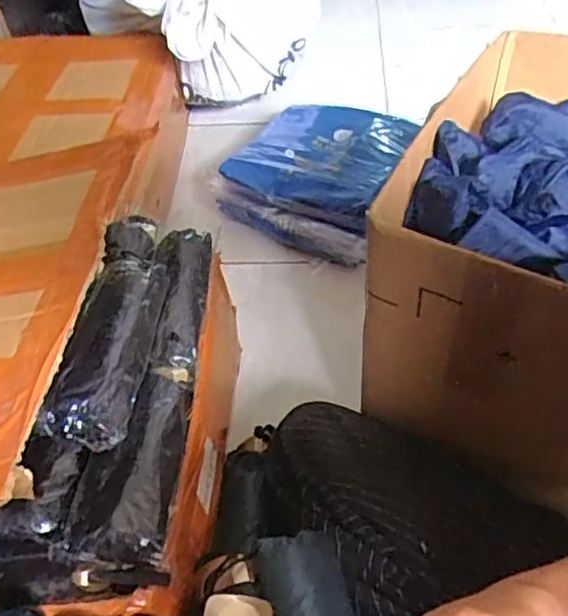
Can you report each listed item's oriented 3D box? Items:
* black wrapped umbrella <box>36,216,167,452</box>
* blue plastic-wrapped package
[{"bbox_3d":[-0.152,-0.007,0.576,0.075,0.052,0.286,-2,47,3],"label":"black wrapped umbrella"},{"bbox_3d":[0.056,-0.220,1.015,0.257,0.081,0.290,16,51,19],"label":"blue plastic-wrapped package"}]

